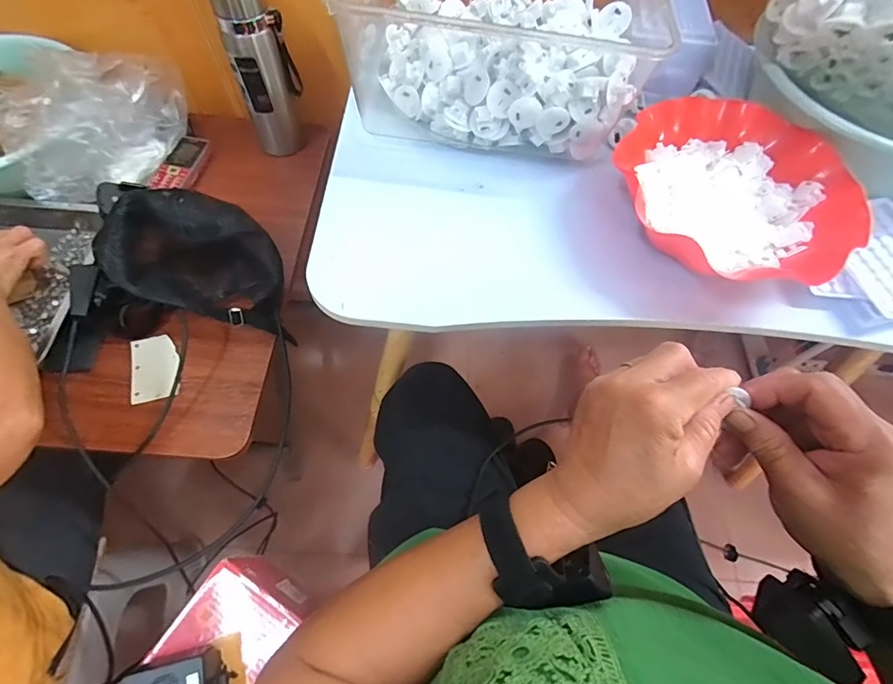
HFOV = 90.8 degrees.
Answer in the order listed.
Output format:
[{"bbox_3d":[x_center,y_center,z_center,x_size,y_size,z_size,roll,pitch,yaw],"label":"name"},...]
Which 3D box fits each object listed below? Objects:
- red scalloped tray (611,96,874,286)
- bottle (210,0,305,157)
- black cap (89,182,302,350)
[{"bbox_3d":[0.273,-0.147,0.433,0.223,0.050,0.209,8,64,1],"label":"red scalloped tray"},{"bbox_3d":[-0.257,-0.382,0.629,0.079,0.234,0.061,-13,66,-9],"label":"bottle"},{"bbox_3d":[-0.296,-0.099,0.523,0.186,0.126,0.130,1,64,-2],"label":"black cap"}]

